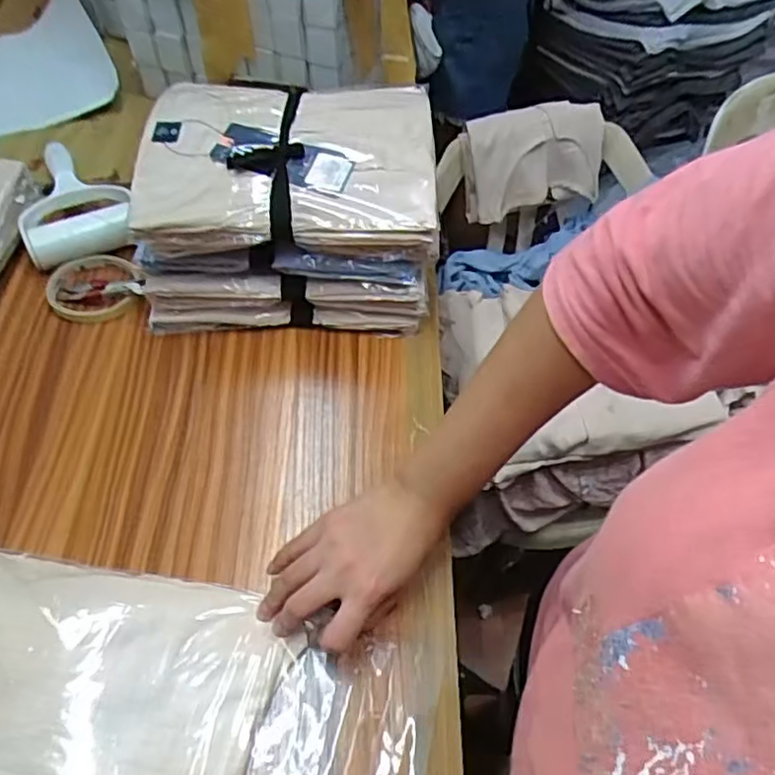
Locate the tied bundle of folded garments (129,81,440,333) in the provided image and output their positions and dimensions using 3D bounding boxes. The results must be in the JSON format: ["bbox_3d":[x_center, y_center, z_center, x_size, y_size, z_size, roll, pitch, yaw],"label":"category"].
[{"bbox_3d":[-0.090,-0.175,0.627,0.257,0.146,0.206,-1,55,-2],"label":"tied bundle of folded garments"}]

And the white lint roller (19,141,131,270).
[{"bbox_3d":[-0.323,-0.208,0.691,0.108,0.034,0.177,-14,56,-10],"label":"white lint roller"}]

